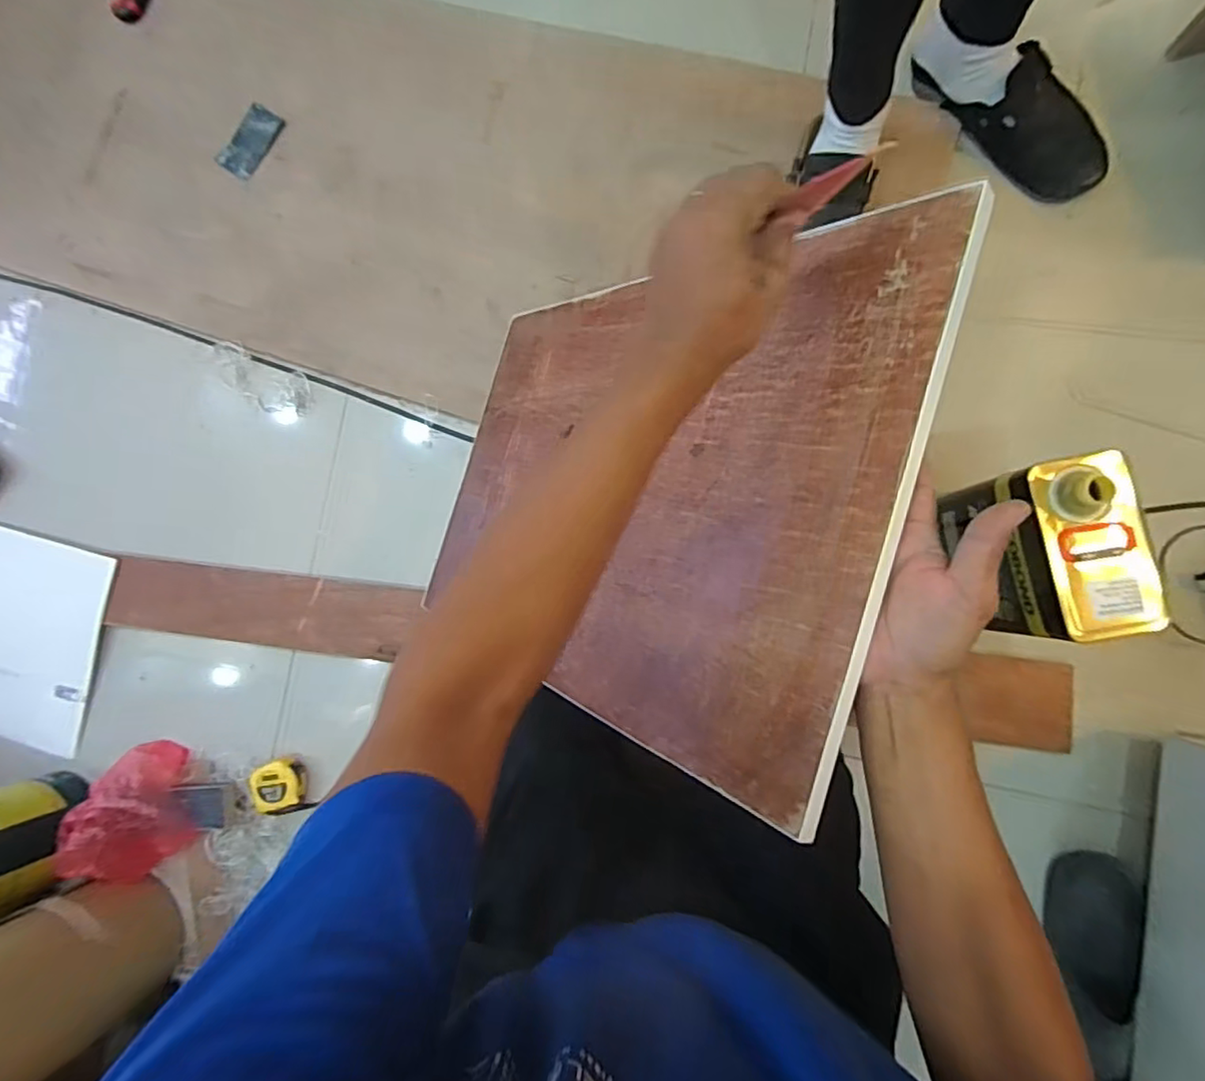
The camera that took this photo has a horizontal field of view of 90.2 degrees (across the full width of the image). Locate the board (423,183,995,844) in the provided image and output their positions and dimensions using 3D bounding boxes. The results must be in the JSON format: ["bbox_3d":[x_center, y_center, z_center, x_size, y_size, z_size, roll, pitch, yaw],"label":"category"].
[{"bbox_3d":[0.002,-0.066,0.611,0.603,0.011,0.422,14,87,51],"label":"board"}]

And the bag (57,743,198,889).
[{"bbox_3d":[-0.675,0.393,0.852,0.136,0.108,0.178,-19,84,6],"label":"bag"}]

